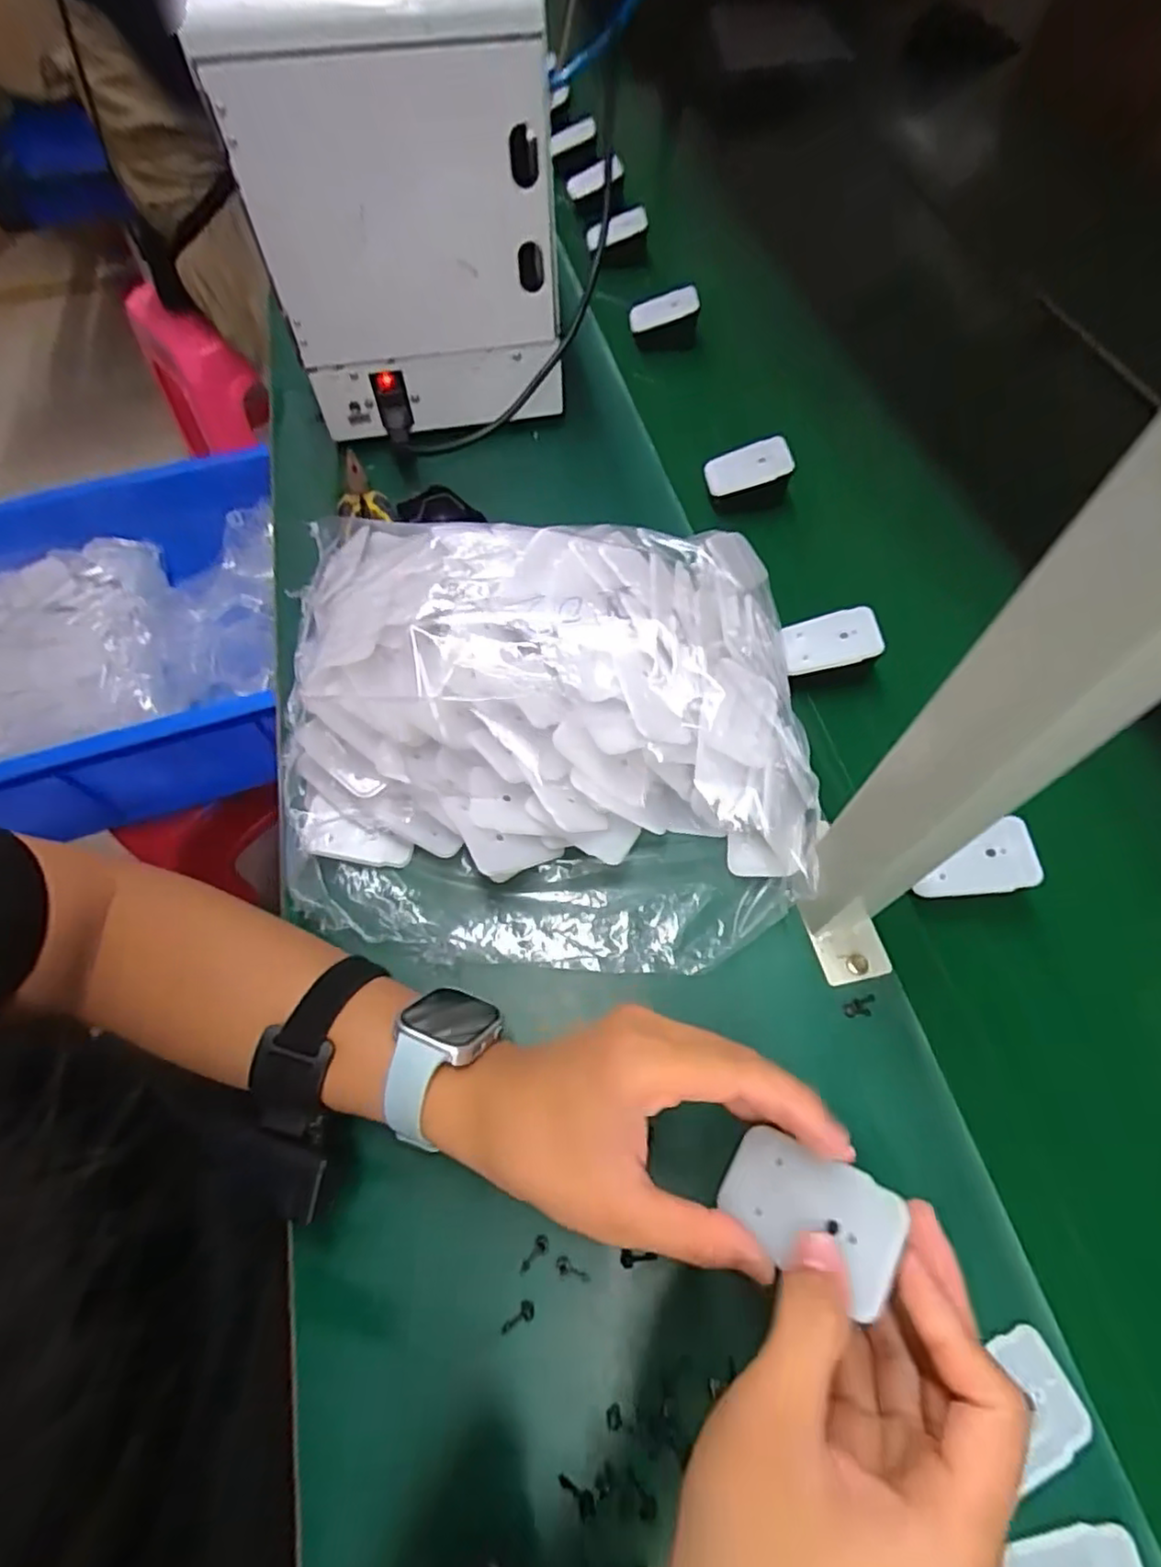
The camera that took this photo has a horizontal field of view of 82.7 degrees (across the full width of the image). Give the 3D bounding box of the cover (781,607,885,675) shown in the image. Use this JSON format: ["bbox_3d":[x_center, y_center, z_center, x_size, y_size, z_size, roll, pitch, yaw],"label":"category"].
[{"bbox_3d":[0.176,-0.101,0.466,0.064,0.008,0.040,-12,74,15],"label":"cover"}]

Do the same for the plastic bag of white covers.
[{"bbox_3d":[-0.029,-0.046,0.410,0.328,0.099,0.294,2,63,1],"label":"plastic bag of white covers"}]

